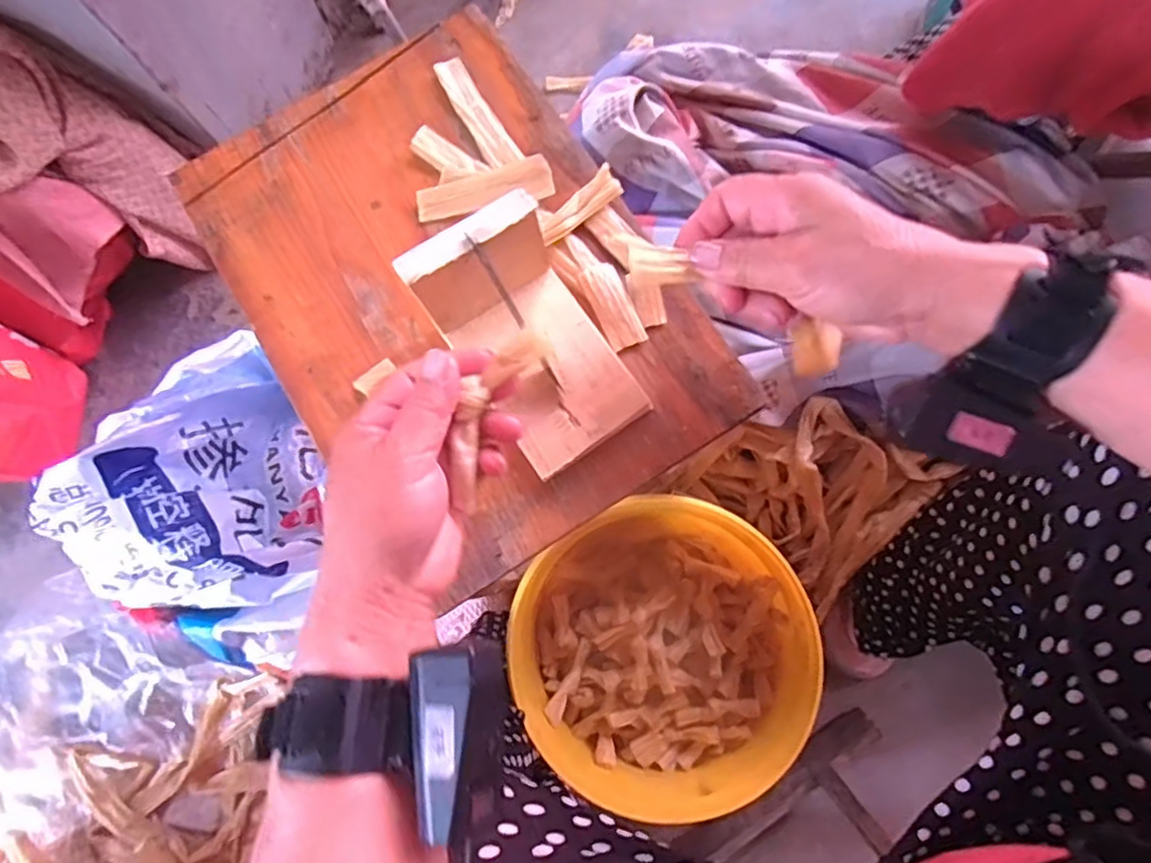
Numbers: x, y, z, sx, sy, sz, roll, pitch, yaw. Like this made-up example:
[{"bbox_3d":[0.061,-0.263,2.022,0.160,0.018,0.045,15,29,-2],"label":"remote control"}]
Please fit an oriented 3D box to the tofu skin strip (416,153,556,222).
[{"bbox_3d":[-0.058,-0.153,0.402,0.087,0.004,0.028,-10,77,8],"label":"tofu skin strip"}]

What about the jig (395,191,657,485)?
[{"bbox_3d":[-0.021,-0.050,0.339,0.077,0.066,0.123,-35,81,-8],"label":"jig"}]

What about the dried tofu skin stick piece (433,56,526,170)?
[{"bbox_3d":[-0.064,-0.208,0.417,0.022,0.004,0.088,-30,80,-8],"label":"dried tofu skin stick piece"}]

